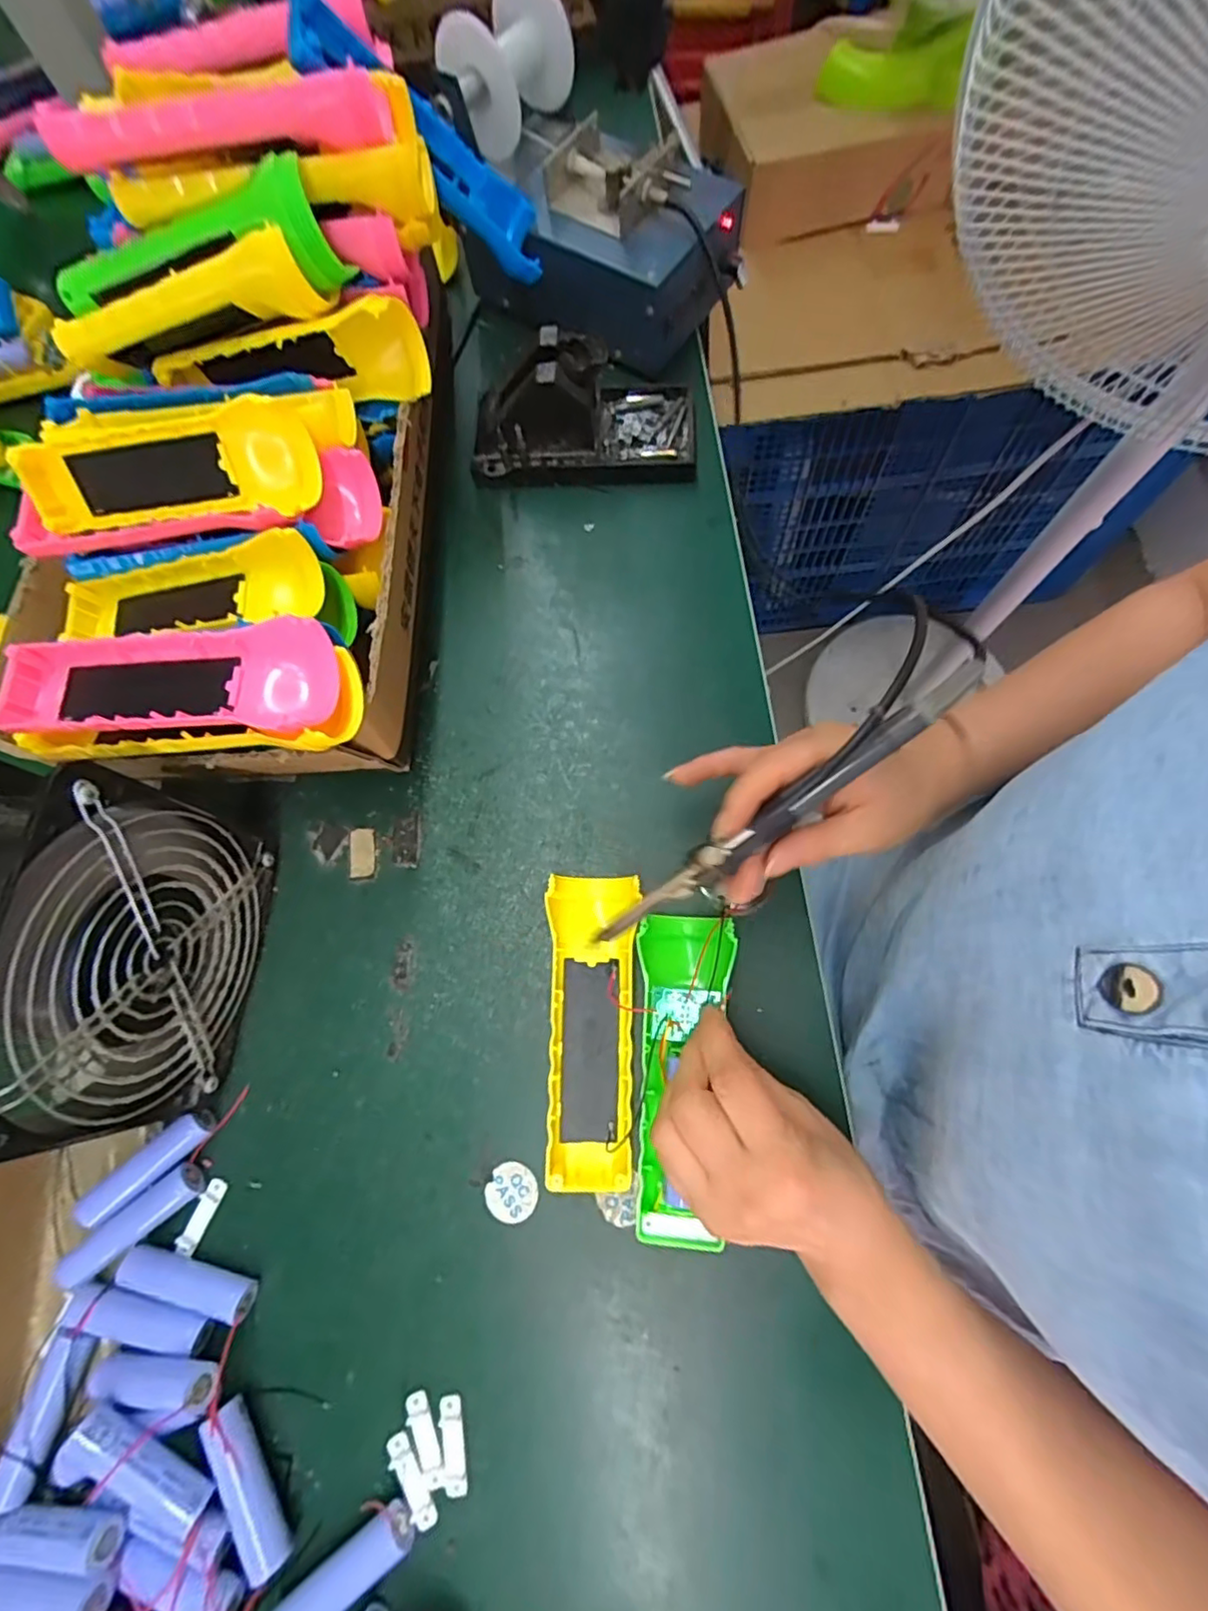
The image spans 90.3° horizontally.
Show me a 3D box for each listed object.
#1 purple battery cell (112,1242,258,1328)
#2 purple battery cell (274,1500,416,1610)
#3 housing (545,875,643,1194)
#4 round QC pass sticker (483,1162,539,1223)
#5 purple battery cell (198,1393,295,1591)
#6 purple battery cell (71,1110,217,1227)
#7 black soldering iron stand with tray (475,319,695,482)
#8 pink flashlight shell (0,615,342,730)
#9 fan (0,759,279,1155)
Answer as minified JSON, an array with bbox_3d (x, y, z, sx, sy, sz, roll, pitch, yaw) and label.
[{"bbox_3d":[-0.207,0.238,0.300,0.068,0.015,0.016,14,74,6],"label":"purple battery cell"},{"bbox_3d":[-0.117,0.344,0.266,0.071,0.013,0.017,-37,75,-9],"label":"purple battery cell"},{"bbox_3d":[-0.005,0.116,0.323,0.046,0.026,0.154,-1,73,2],"label":"housing"},{"bbox_3d":[-0.048,0.202,0.313,0.026,0.004,0.026,0,67,0],"label":"round QC pass sticker"},{"bbox_3d":[-0.161,0.309,0.274,0.018,0.021,0.066,-35,75,-9],"label":"purple battery cell"},{"bbox_3d":[-0.238,0.189,0.315,0.069,0.016,0.018,-40,75,-10],"label":"purple battery cell"},{"bbox_3d":[-0.014,-0.275,0.414,0.155,0.077,0.078,1,73,2],"label":"black soldering iron stand with tray"},{"bbox_3d":[-0.201,-0.055,0.276,0.156,0.030,0.049,0,73,4],"label":"pink flashlight shell"},{"bbox_3d":[-0.233,0.069,0.281,0.061,0.150,0.143,3,73,3],"label":"fan"}]

